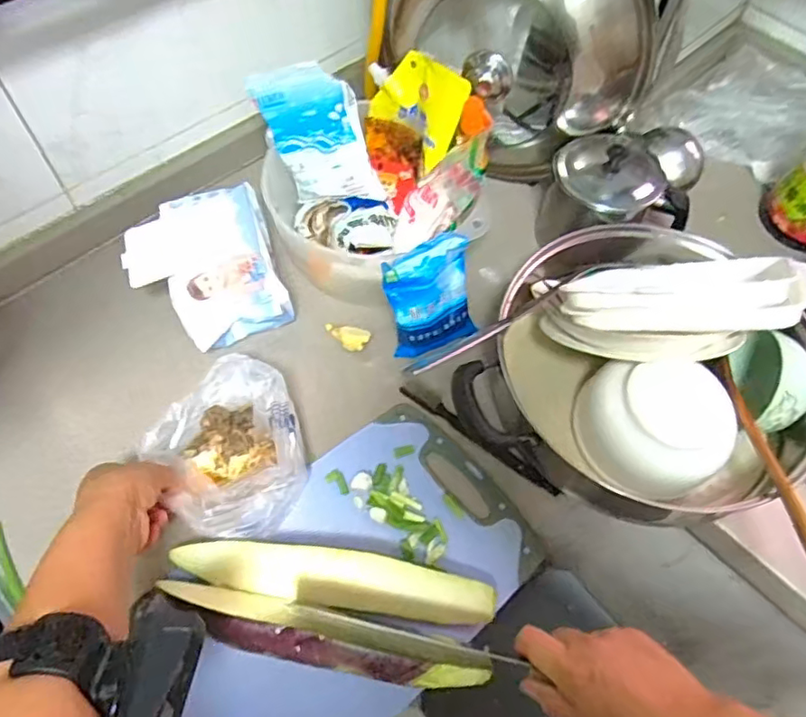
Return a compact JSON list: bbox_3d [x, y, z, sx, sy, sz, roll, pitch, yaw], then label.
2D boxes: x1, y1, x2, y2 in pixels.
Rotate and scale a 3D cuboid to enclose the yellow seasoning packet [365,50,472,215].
[{"bbox_3d":[0.012,-0.268,0.684,0.022,0.156,0.122,-12,63,-40],"label":"yellow seasoning packet"}]

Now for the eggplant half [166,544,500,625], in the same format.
[{"bbox_3d":[-0.059,0.194,0.522,0.270,0.026,0.043,9,60,2],"label":"eggplant half"}]

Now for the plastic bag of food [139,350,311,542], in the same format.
[{"bbox_3d":[-0.158,0.082,0.563,0.133,0.047,0.165,-34,67,-20],"label":"plastic bag of food"}]

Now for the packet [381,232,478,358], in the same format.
[{"bbox_3d":[0.030,-0.063,0.624,0.088,0.119,0.020,-24,33,-16],"label":"packet"}]

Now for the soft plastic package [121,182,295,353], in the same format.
[{"bbox_3d":[-0.211,-0.098,0.645,0.147,0.079,0.169,-16,62,-12],"label":"soft plastic package"}]

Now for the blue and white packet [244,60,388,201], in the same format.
[{"bbox_3d":[-0.095,-0.241,0.660,0.105,0.153,0.027,-10,38,14],"label":"blue and white packet"}]

